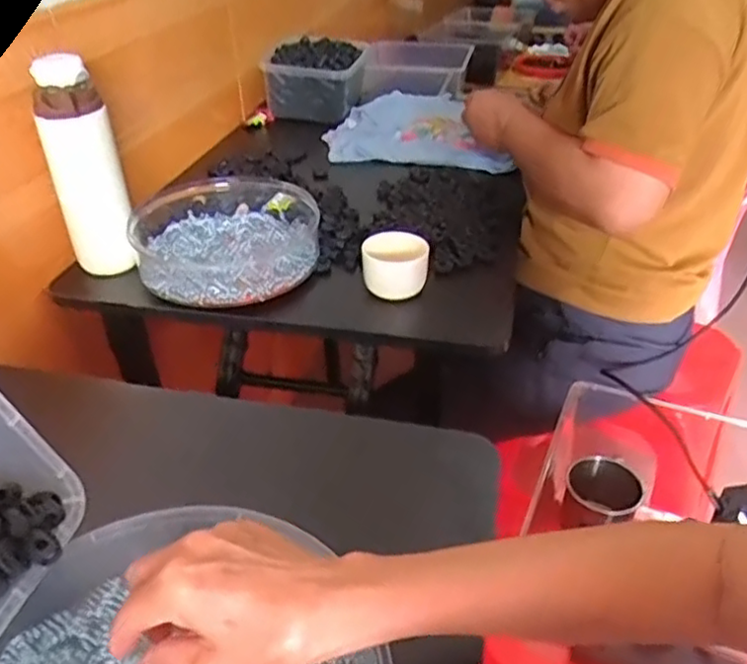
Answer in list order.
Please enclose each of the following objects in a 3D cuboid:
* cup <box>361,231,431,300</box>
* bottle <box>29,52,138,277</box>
[{"bbox_3d":[0.022,-0.067,0.700,0.069,0.052,0.059,3,35,4],"label":"cup"},{"bbox_3d":[-0.294,-0.161,0.692,0.069,0.211,0.058,-14,37,-19],"label":"bottle"}]

